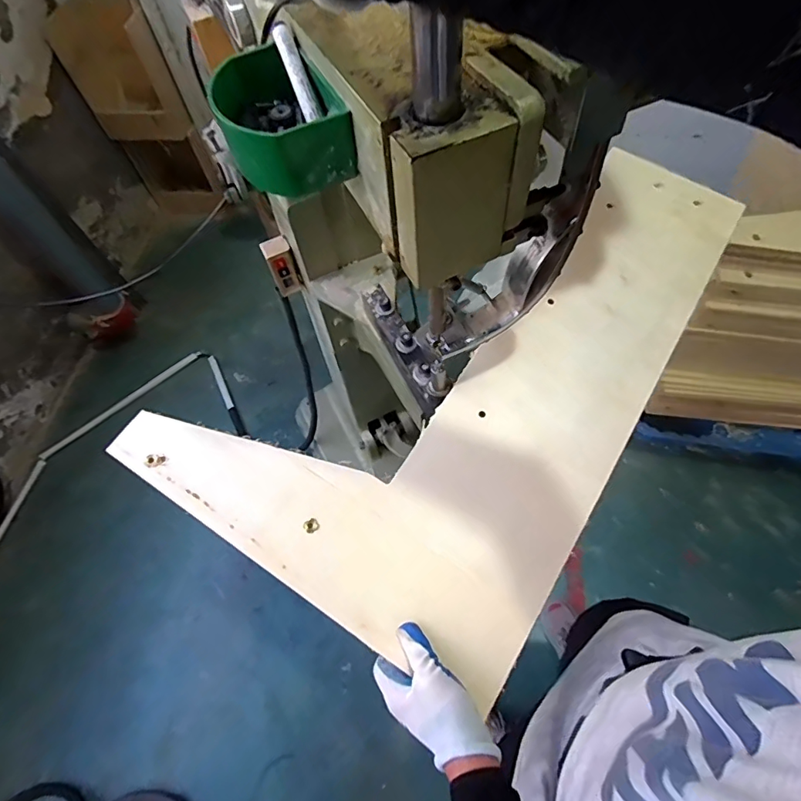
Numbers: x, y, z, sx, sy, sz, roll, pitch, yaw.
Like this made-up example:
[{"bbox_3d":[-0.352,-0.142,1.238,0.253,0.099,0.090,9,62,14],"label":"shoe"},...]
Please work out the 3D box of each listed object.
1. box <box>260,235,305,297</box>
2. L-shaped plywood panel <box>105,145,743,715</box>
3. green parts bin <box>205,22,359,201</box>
[{"bbox_3d":[-0.233,-0.264,0.947,0.054,0.115,0.044,-24,60,-10],"label":"box"},{"bbox_3d":[0.080,-0.092,0.649,0.506,0.026,0.756,32,74,11],"label":"L-shaped plywood panel"},{"bbox_3d":[-0.109,-0.247,0.418,0.097,0.055,0.149,-22,60,-9],"label":"green parts bin"}]

